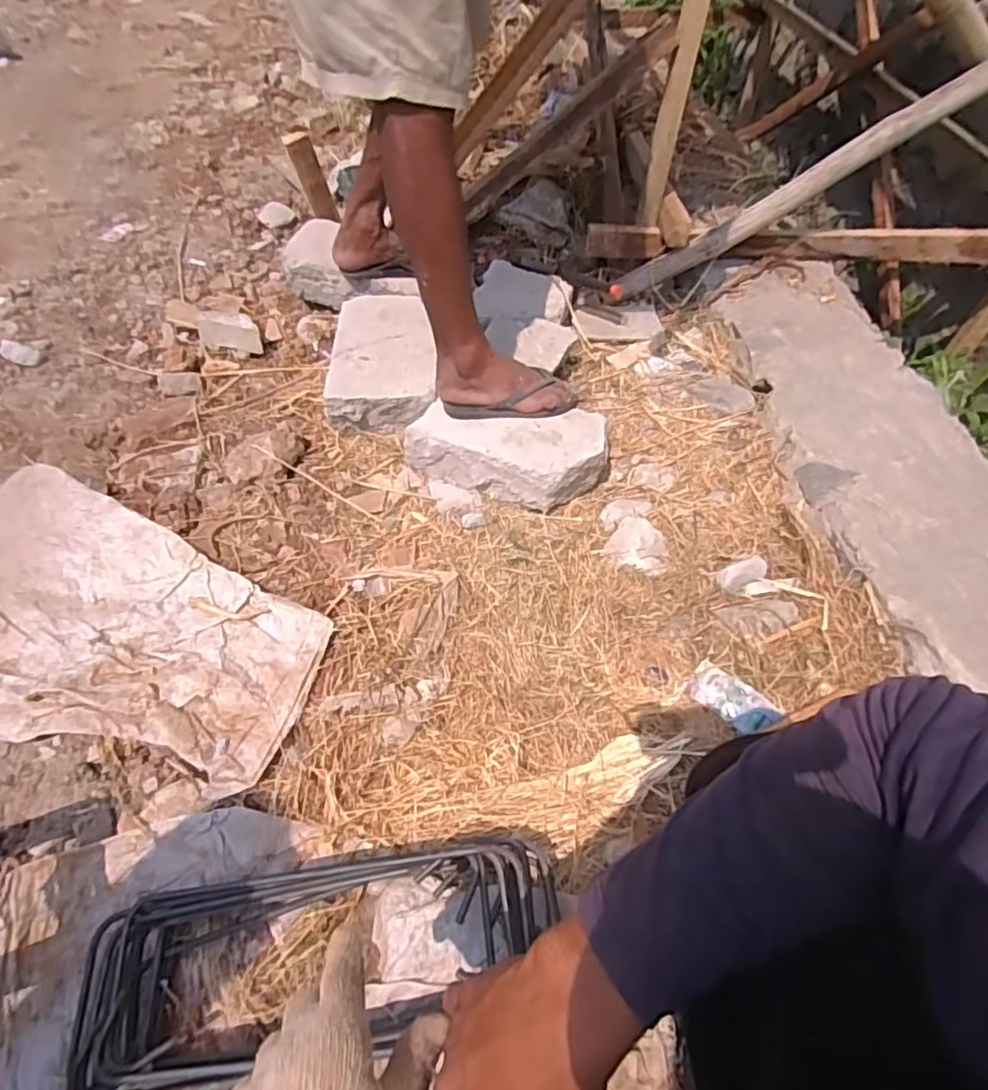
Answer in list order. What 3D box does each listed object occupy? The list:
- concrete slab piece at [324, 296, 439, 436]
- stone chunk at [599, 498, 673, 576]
[{"bbox_3d":[-0.206,-0.362,1.203,0.194,0.089,0.324,-2,52,0],"label":"concrete slab piece"},{"bbox_3d":[0.223,-0.021,0.983,0.094,0.032,0.184,-3,37,-1],"label":"stone chunk"}]

